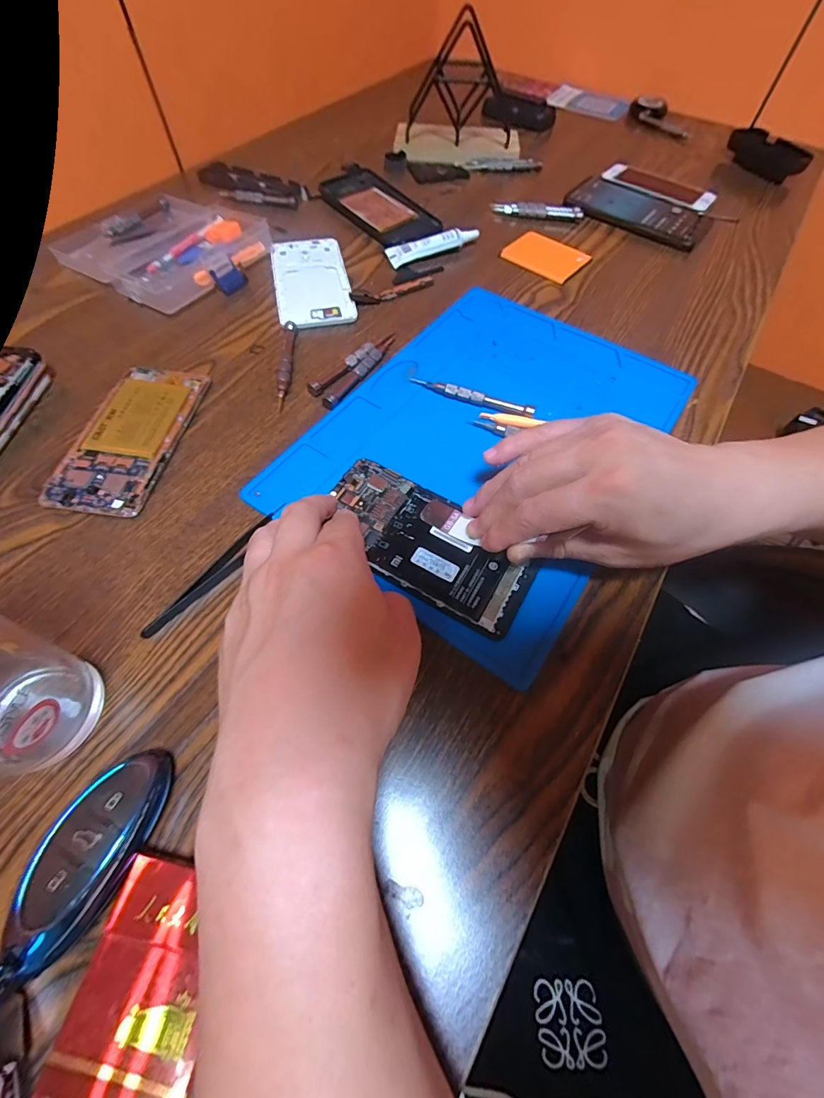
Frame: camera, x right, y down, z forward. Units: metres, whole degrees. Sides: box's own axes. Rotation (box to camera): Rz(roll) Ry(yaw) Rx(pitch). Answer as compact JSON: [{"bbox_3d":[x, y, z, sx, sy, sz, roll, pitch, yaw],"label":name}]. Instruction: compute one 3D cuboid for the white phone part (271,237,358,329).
[{"bbox_3d":[-0.102,-0.272,0.417,0.072,0.005,0.148,-11,63,-8],"label":"white phone part"}]

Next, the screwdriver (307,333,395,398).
[{"bbox_3d":[-0.051,-0.164,0.359,0.014,0.010,0.102,37,67,17],"label":"screwdriver"}]

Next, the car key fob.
[{"bbox_3d":[-0.142,0.135,0.185,0.035,0.026,0.081,29,65,13],"label":"car key fob"}]

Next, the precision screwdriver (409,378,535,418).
[{"bbox_3d":[0.048,-0.125,0.338,0.104,0.010,0.011,20,63,9],"label":"precision screwdriver"}]

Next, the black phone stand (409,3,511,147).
[{"bbox_3d":[0.063,-0.589,0.529,0.136,0.113,0.061,6,62,2],"label":"black phone stand"}]

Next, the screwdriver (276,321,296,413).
[{"bbox_3d":[-0.108,-0.160,0.354,0.012,0.009,0.102,-2,62,-3],"label":"screwdriver"}]

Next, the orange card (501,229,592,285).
[{"bbox_3d":[0.146,-0.319,0.449,0.077,0.007,0.061,40,72,13],"label":"orange card"}]

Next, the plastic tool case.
[{"bbox_3d":[-0.259,-0.318,0.426,0.200,0.023,0.149,31,65,14],"label":"plastic tool case"}]

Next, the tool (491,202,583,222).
[{"bbox_3d":[0.149,-0.404,0.496,0.107,0.017,0.012,11,62,4],"label":"tool"}]

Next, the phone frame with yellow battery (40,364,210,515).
[{"bbox_3d":[-0.213,-0.088,0.313,0.071,0.010,0.140,9,62,3],"label":"phone frame with yellow battery"}]

